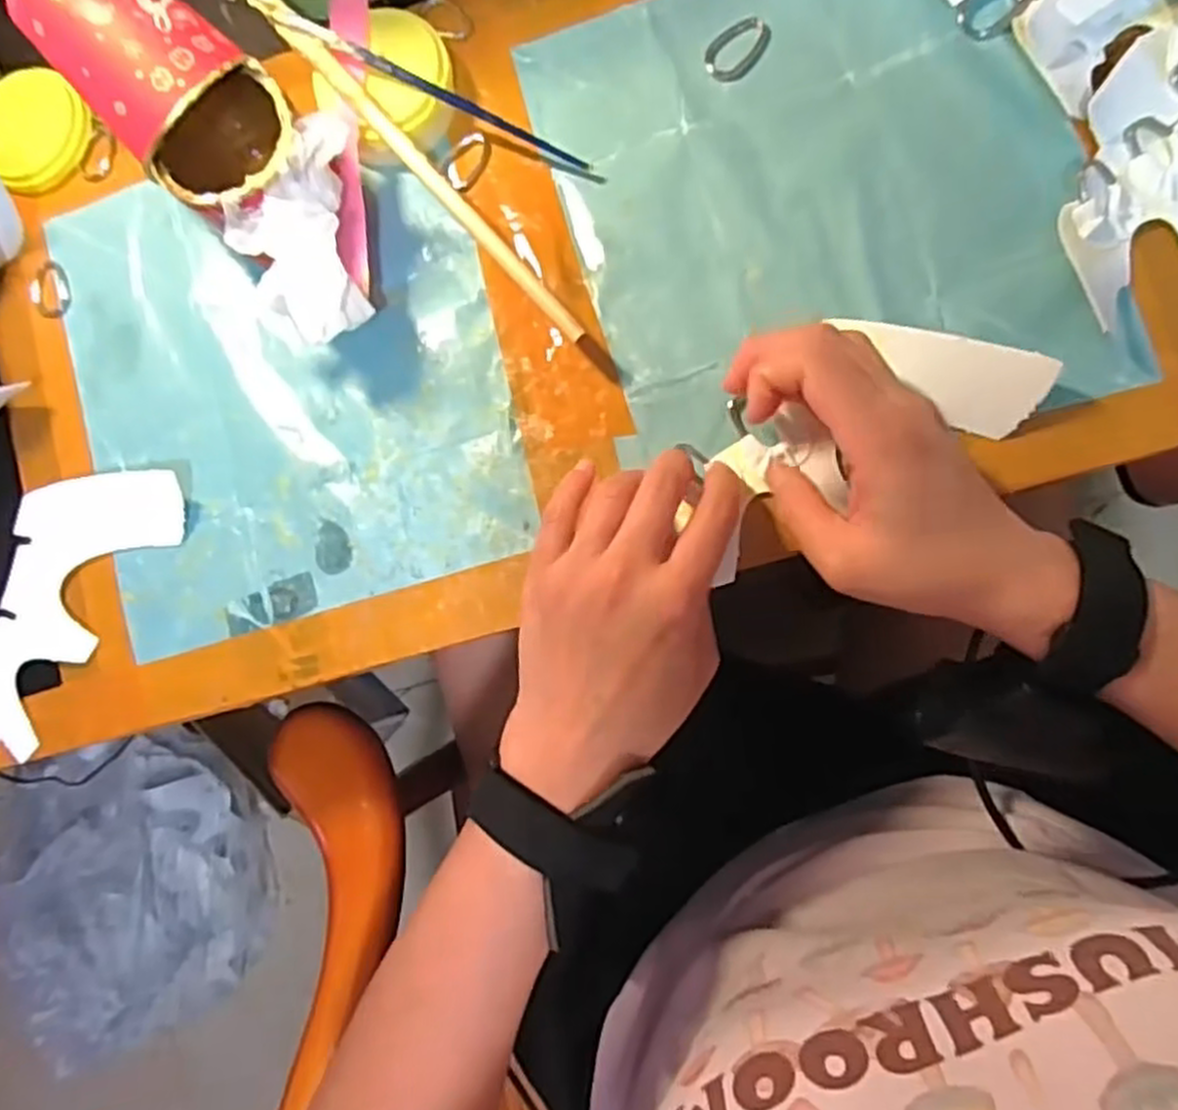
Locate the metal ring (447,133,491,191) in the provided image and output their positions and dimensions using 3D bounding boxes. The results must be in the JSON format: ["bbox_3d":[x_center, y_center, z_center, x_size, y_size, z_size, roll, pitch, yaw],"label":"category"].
[{"bbox_3d":[-0.061,-0.197,0.391,0.016,0.006,0.028,37,92,7],"label":"metal ring"}]

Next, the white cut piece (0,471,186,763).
[{"bbox_3d":[-0.295,0.047,0.404,0.070,0.010,0.214,31,88,4],"label":"white cut piece"}]

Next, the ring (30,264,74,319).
[{"bbox_3d":[-0.287,-0.141,0.416,0.021,0.004,0.030,-10,86,7],"label":"ring"}]

